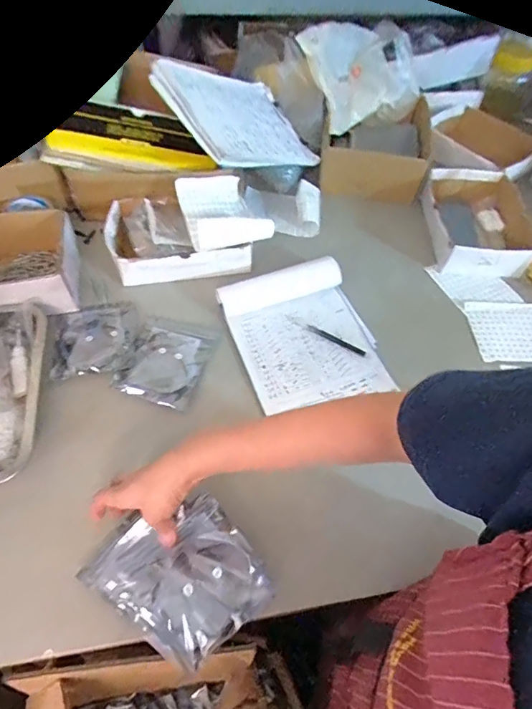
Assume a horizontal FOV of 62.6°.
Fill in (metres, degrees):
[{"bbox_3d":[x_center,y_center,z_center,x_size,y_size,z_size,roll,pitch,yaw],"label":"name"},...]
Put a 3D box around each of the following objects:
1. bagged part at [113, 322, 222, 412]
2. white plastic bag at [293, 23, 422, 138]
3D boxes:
[{"bbox_3d":[-0.158,0.011,0.687,0.123,0.005,0.144,14,57,6],"label":"bagged part"},{"bbox_3d":[0.223,-0.670,1.027,0.259,0.173,0.197,-10,57,-10],"label":"white plastic bag"}]

